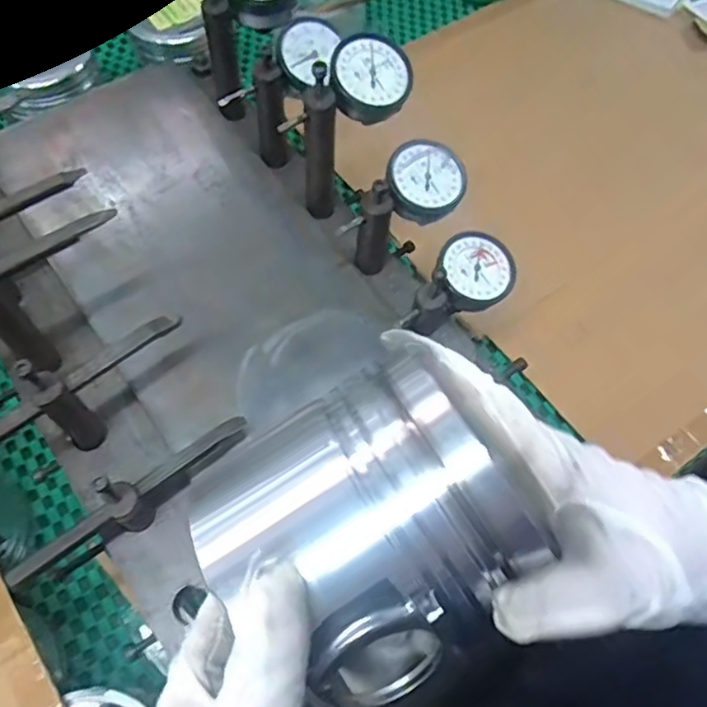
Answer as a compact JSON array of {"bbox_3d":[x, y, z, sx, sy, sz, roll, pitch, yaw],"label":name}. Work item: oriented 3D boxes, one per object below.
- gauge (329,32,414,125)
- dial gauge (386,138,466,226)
[{"bbox_3d":[0.009,-0.182,0.420,0.054,0.025,0.053,-32,88,-17],"label":"gauge"},{"bbox_3d":[0.049,-0.119,0.428,0.051,0.019,0.058,9,60,2],"label":"dial gauge"}]

